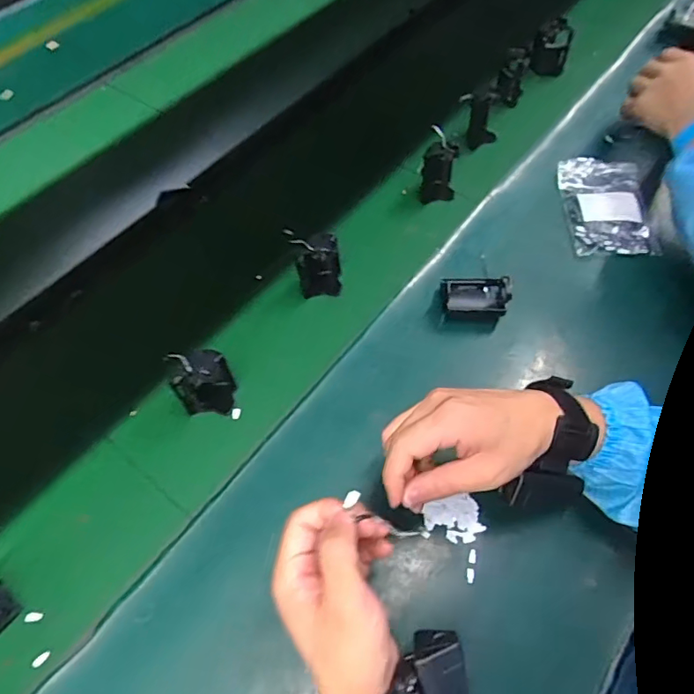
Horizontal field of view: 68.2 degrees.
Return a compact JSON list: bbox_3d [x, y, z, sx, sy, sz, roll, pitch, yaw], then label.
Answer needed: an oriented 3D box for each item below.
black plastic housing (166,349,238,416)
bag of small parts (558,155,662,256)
[{"bbox_3d":[-0.141,0.036,0.507,0.052,0.064,0.038,-10,60,-3],"label":"black plastic housing"},{"bbox_3d":[0.318,-0.174,0.624,0.096,0.024,0.142,-2,60,2],"label":"bag of small parts"}]

